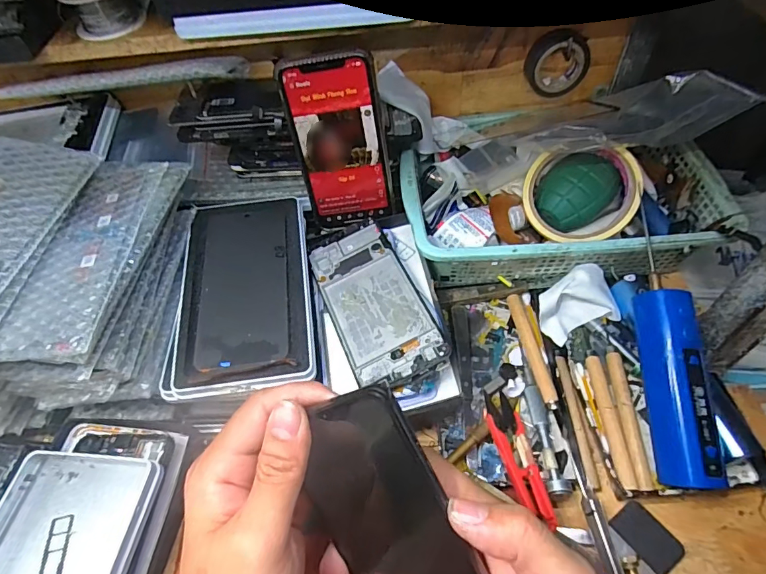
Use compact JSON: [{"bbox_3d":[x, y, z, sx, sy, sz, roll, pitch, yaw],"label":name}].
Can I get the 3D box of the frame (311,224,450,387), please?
[{"bbox_3d":[-0.008,0.011,0.357,0.067,0.014,0.145,-21,54,-10],"label":"frame"}]

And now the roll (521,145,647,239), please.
[{"bbox_3d":[0.174,-0.085,0.395,0.093,0.077,0.029,9,12,18],"label":"roll"}]

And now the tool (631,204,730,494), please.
[{"bbox_3d":[0.205,0.037,0.319,0.033,0.027,0.193,0,71,5],"label":"tool"}]

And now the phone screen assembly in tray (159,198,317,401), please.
[{"bbox_3d":[-0.112,-0.003,0.359,0.103,0.015,0.179,-9,53,-2],"label":"phone screen assembly in tray"}]

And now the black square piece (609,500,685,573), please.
[{"bbox_3d":[0.174,0.164,0.293,0.026,0.004,0.040,-33,57,-19],"label":"black square piece"}]

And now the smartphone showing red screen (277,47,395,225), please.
[{"bbox_3d":[-0.034,-0.119,0.376,0.074,0.143,0.006,-8,39,4],"label":"smartphone showing red screen"}]

